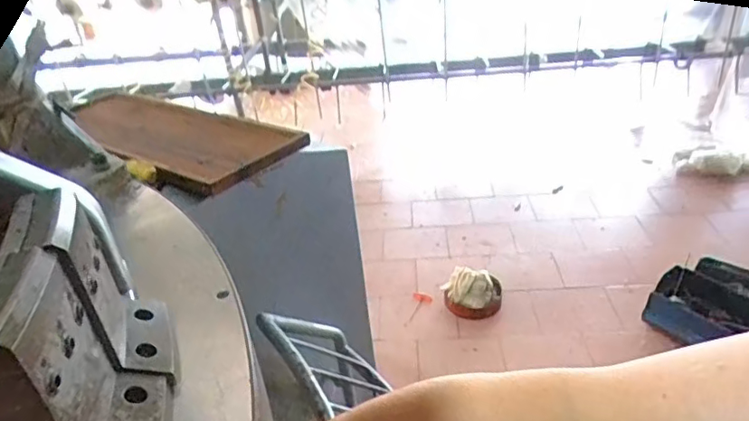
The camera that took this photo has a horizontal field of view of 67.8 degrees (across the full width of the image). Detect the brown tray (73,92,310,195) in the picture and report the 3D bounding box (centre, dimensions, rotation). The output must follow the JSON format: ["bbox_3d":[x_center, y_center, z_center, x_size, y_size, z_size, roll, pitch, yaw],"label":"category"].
[{"bbox_3d":[-0.301,-0.119,0.839,0.433,0.028,0.184,20,40,35],"label":"brown tray"}]

